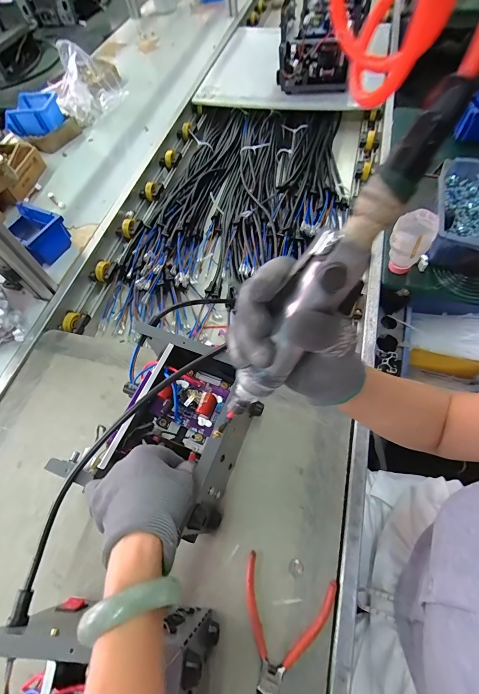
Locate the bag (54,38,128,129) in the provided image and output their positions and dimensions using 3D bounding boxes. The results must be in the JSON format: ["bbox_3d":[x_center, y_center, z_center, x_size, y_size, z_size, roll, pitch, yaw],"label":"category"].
[{"bbox_3d":[-0.462,-0.779,0.960,0.218,0.180,0.107,-17,61,-4],"label":"bag"}]

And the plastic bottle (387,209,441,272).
[{"bbox_3d":[0.308,-0.181,0.578,0.058,0.103,0.070,29,67,19],"label":"plastic bottle"}]

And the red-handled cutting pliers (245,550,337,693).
[{"bbox_3d":[0.048,0.343,0.382,0.110,0.012,0.138,13,63,11],"label":"red-handled cutting pliers"}]

